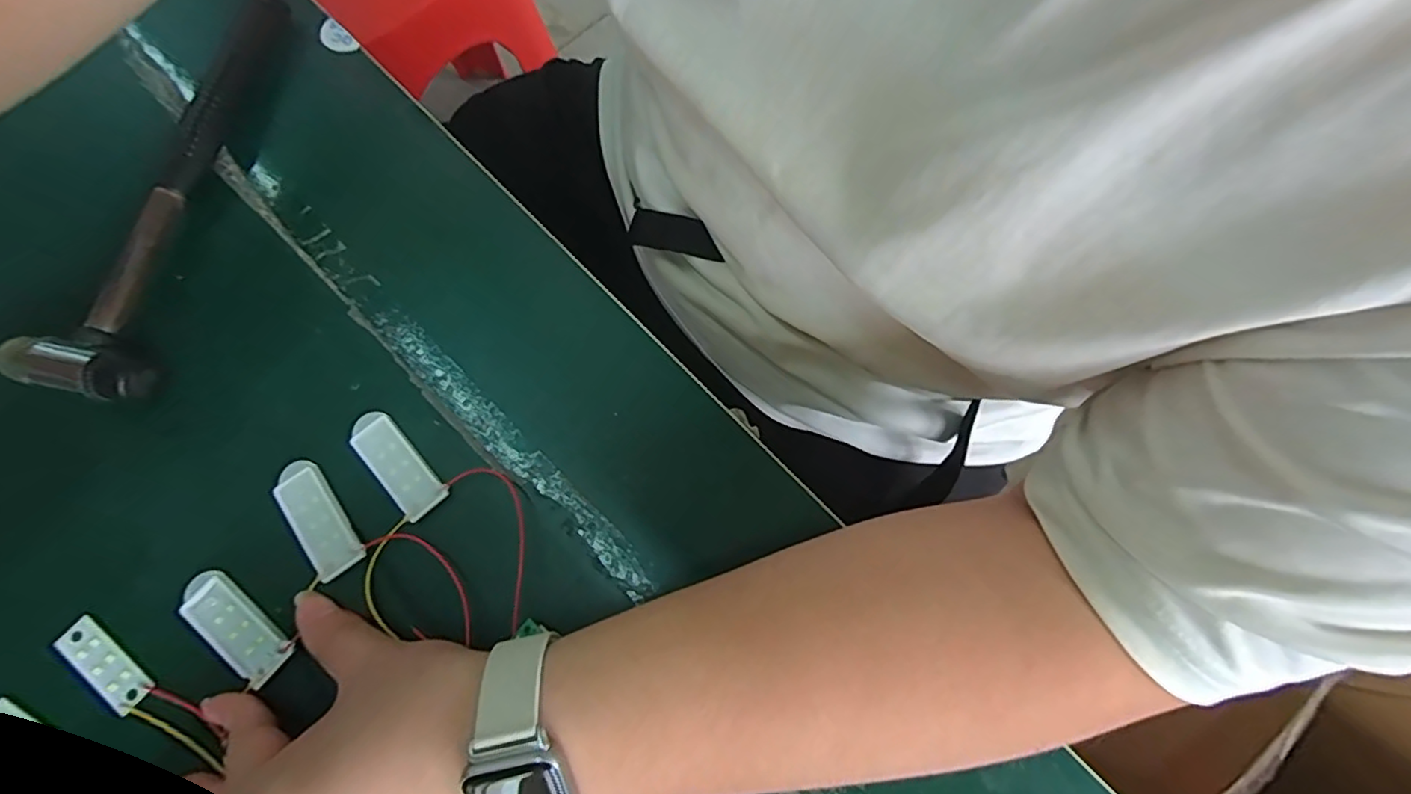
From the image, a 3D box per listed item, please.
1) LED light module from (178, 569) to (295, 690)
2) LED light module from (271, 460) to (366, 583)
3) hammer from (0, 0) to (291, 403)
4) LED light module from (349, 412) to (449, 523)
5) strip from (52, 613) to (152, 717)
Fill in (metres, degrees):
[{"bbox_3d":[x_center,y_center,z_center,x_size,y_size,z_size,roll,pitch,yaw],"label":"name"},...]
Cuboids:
[{"bbox_3d":[-0.207,0.101,0.262,0.056,0.005,0.022,38,77,8],"label":"LED light module"},{"bbox_3d":[-0.178,0.055,0.271,0.024,0.004,0.056,-33,78,-10],"label":"LED light module"},{"bbox_3d":[-0.279,-0.113,0.308,0.055,0.024,0.233,6,75,0],"label":"hammer"},{"bbox_3d":[-0.146,0.031,0.281,0.022,0.004,0.056,-43,80,-12],"label":"LED light module"},{"bbox_3d":[-0.260,0.116,0.257,0.045,0.004,0.017,39,77,8],"label":"strip"}]

